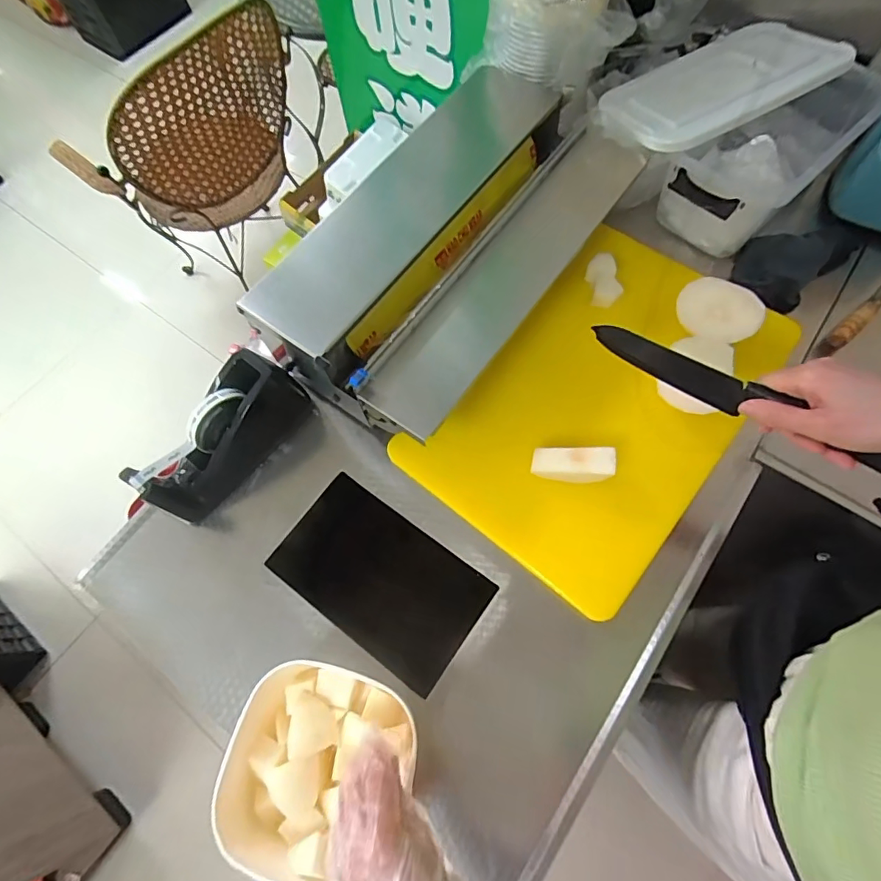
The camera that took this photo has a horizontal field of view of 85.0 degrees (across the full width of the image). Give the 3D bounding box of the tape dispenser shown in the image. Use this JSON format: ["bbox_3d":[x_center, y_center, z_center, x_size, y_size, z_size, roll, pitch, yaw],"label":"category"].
[{"bbox_3d":[-0.236,-0.003,0.545,0.059,0.107,0.197,31,73,14],"label":"tape dispenser"}]

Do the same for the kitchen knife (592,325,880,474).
[{"bbox_3d":[0.245,-0.039,0.400,0.248,0.034,0.015,31,73,21],"label":"kitchen knife"}]

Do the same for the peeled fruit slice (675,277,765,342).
[{"bbox_3d":[0.341,-0.162,0.586,0.093,0.010,0.091,-2,70,5],"label":"peeled fruit slice"}]

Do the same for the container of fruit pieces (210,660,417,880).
[{"bbox_3d":[-0.116,0.307,0.459,0.168,0.060,0.166,11,69,8],"label":"container of fruit pieces"}]

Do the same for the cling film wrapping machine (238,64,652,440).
[{"bbox_3d":[0.008,-0.248,0.633,0.284,0.138,0.483,35,74,15],"label":"cling film wrapping machine"}]

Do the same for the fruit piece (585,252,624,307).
[{"bbox_3d":[0.219,-0.213,0.638,0.043,0.031,0.063,-10,68,-1],"label":"fruit piece"}]

